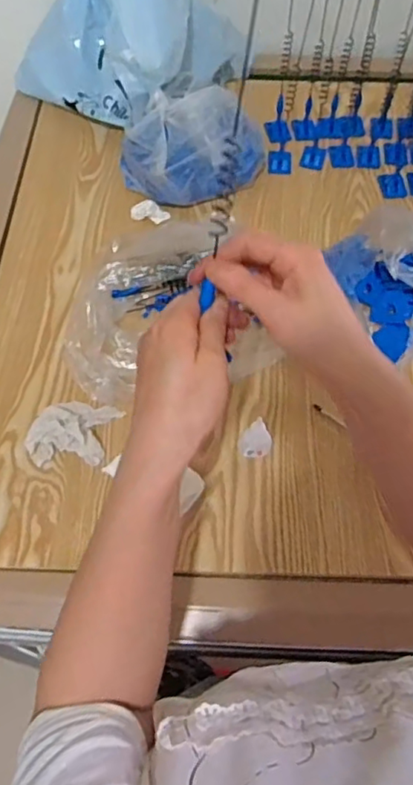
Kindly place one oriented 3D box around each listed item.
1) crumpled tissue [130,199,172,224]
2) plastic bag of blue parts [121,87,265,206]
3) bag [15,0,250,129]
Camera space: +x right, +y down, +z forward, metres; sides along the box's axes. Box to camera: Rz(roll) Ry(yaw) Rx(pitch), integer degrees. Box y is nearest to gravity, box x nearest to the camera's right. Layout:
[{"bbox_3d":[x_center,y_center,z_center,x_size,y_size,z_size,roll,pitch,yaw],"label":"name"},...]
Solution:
[{"bbox_3d":[-0.076,-0.245,0.790,0.050,0.020,0.024,14,62,7],"label":"crumpled tissue"},{"bbox_3d":[-0.018,-0.331,0.795,0.167,0.096,0.132,-36,67,-19],"label":"plastic bag of blue parts"},{"bbox_3d":[-0.123,-0.550,0.847,0.297,0.199,0.298,27,64,13],"label":"bag"}]

